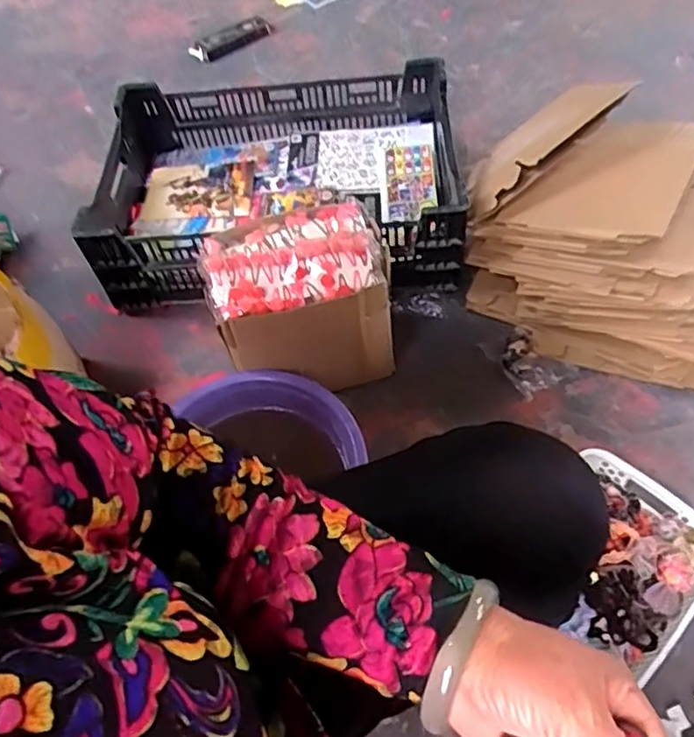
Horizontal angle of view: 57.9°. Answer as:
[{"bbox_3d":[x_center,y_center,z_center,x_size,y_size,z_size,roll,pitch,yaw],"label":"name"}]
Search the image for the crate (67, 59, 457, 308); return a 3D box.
[{"bbox_3d":[-0.122,-0.325,1.093,0.601,0.173,0.384,-3,56,3],"label":"crate"}]

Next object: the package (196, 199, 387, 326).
[{"bbox_3d":[-0.074,-0.148,0.828,0.231,0.036,0.173,-18,56,-7],"label":"package"}]

